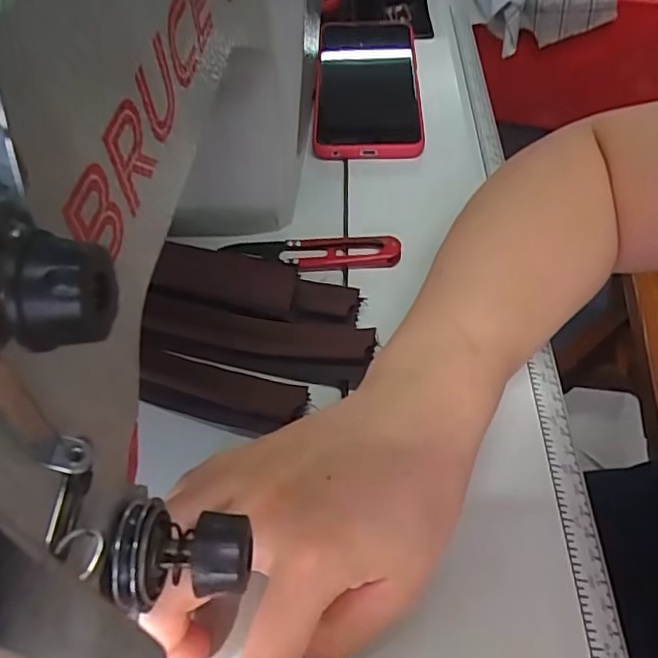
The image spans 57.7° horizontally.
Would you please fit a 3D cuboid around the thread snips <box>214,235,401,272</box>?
[{"bbox_3d":[-0.011,-0.046,0.355,0.105,0.012,0.022,2,53,5],"label":"thread snips"}]

